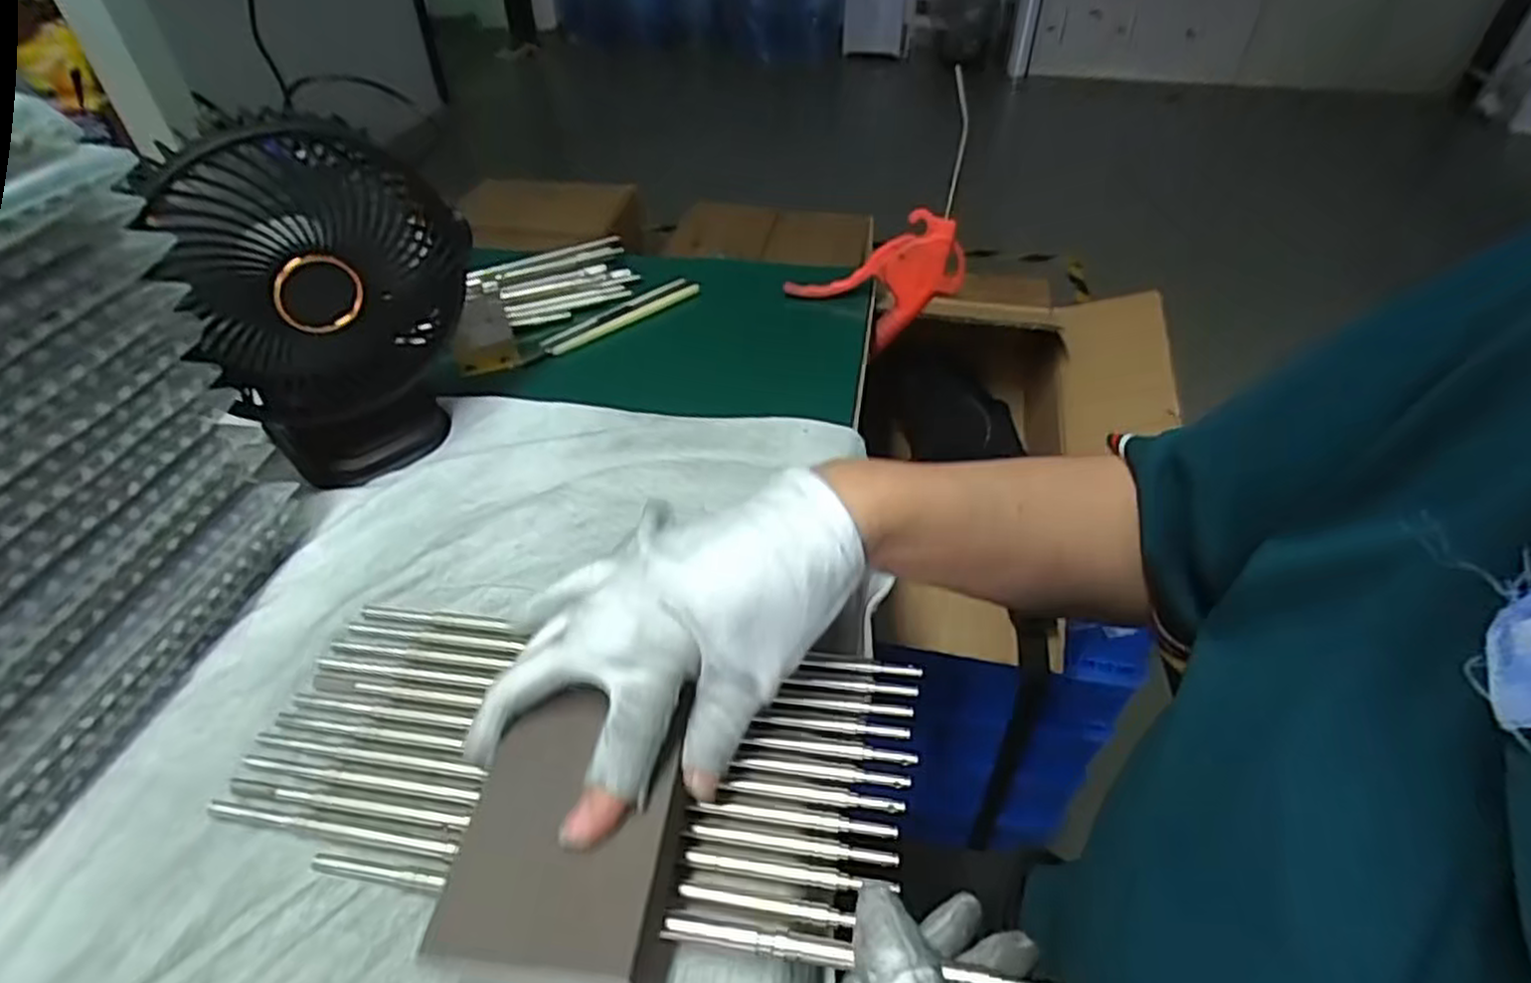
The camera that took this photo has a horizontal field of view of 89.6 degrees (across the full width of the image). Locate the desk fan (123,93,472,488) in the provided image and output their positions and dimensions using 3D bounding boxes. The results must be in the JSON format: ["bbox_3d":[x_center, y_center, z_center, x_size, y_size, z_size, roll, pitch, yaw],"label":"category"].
[{"bbox_3d":[-0.227,-0.098,0.415,0.133,0.172,0.079,-19,45,-16],"label":"desk fan"}]

